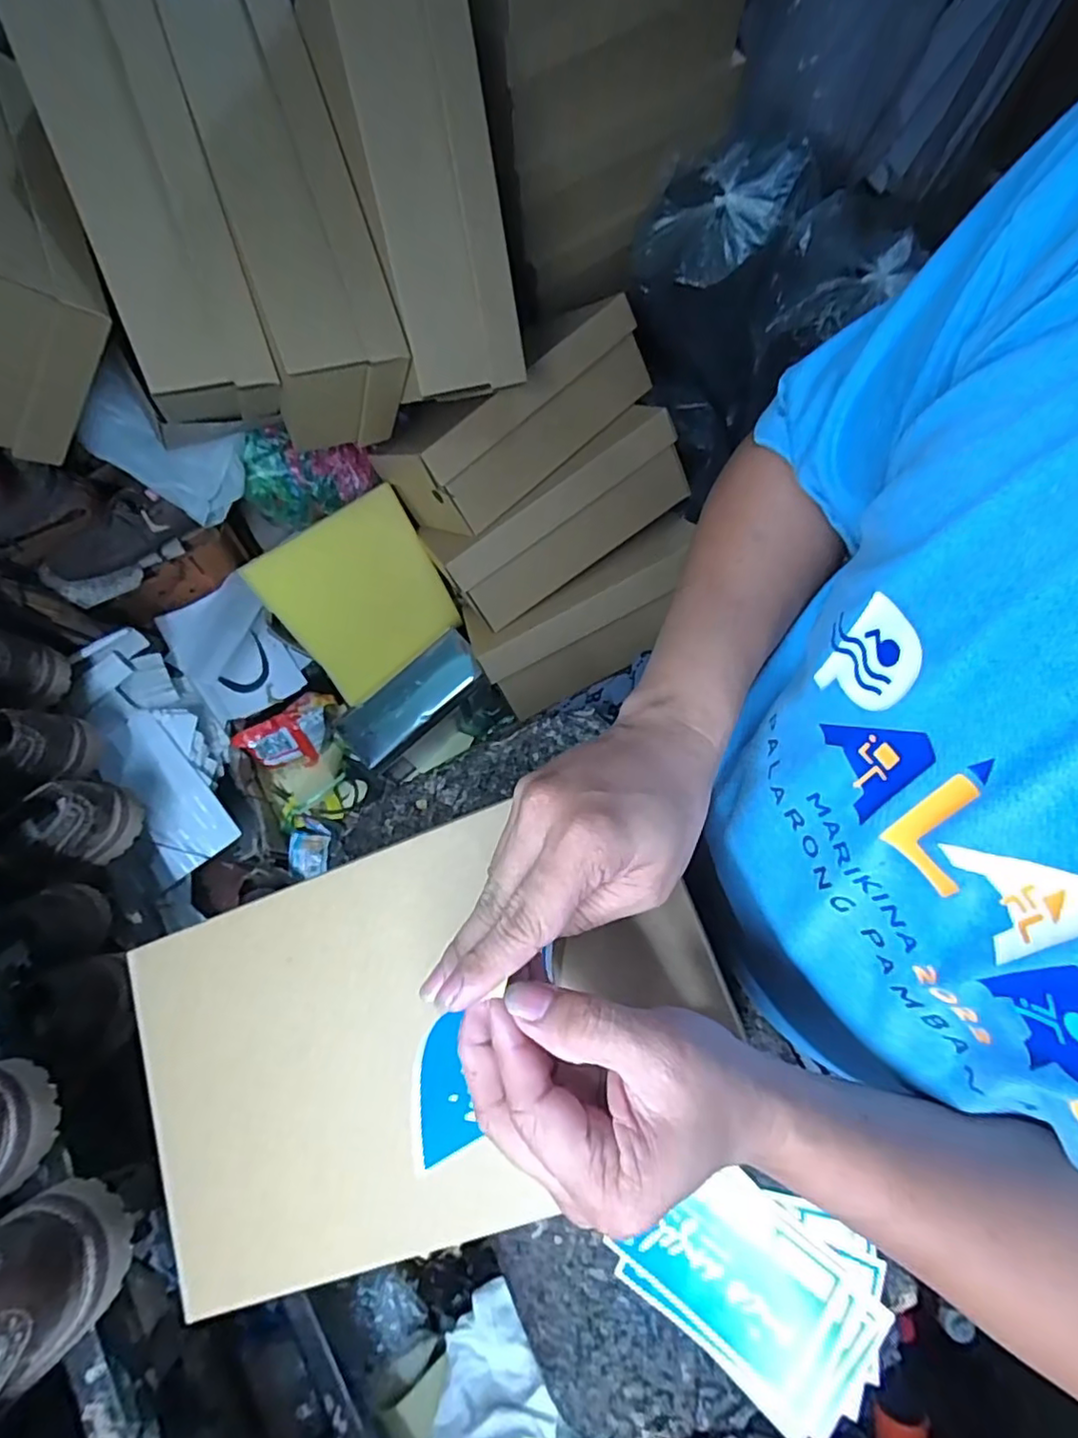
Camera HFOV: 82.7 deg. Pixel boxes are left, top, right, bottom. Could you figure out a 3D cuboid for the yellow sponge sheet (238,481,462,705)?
[{"bbox_3d":[-0.244,-0.175,0.856,0.225,0.220,0.024,-43,32,-19],"label":"yellow sponge sheet"}]

